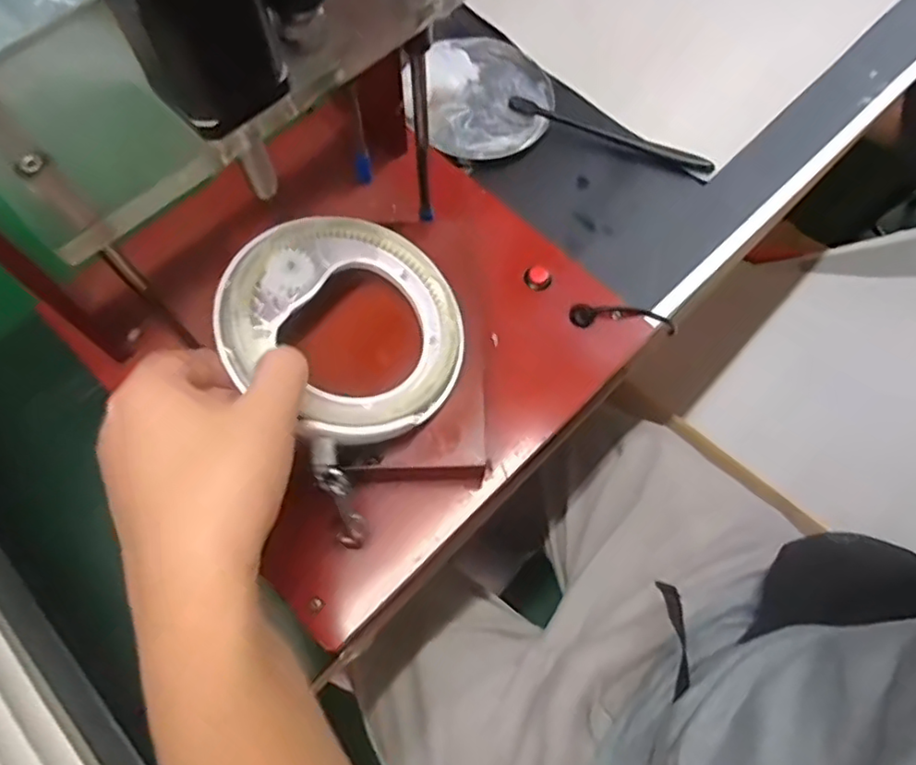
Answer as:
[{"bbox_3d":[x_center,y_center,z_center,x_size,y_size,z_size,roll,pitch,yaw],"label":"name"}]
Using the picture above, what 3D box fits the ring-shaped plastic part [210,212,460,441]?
[{"bbox_3d":[-0.060,-0.033,0.346,0.132,0.014,0.124,8,65,-17],"label":"ring-shaped plastic part"}]

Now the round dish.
[{"bbox_3d":[0.018,-0.245,0.540,0.120,0.015,0.125,0,67,-1],"label":"round dish"}]

